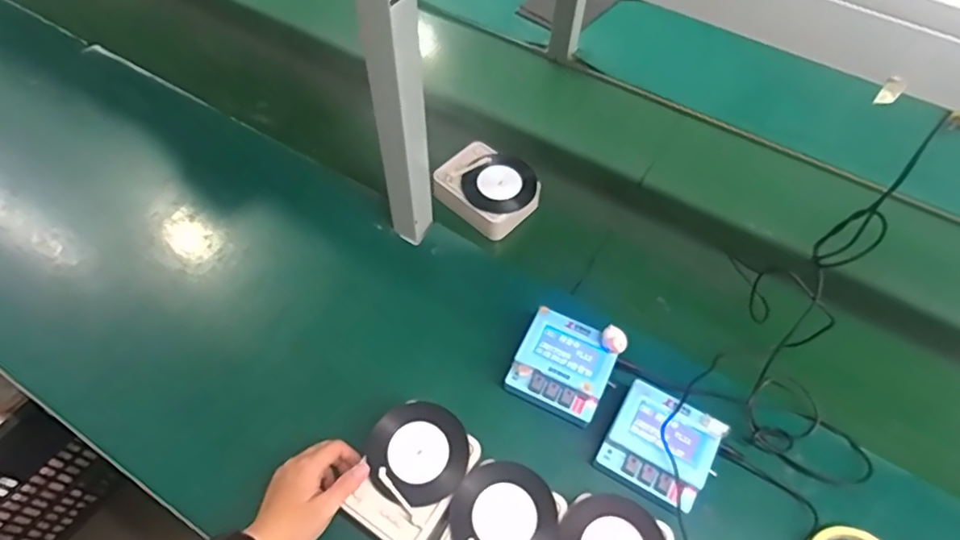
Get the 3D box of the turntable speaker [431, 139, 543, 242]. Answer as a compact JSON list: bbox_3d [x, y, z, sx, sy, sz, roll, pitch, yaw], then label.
[{"bbox_3d":[0.008,-0.112,0.785,0.126,0.045,0.109,38,65,20],"label":"turntable speaker"}]

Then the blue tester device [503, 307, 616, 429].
[{"bbox_3d":[0.092,0.106,0.638,0.100,0.033,0.099,25,65,14],"label":"blue tester device"}]

